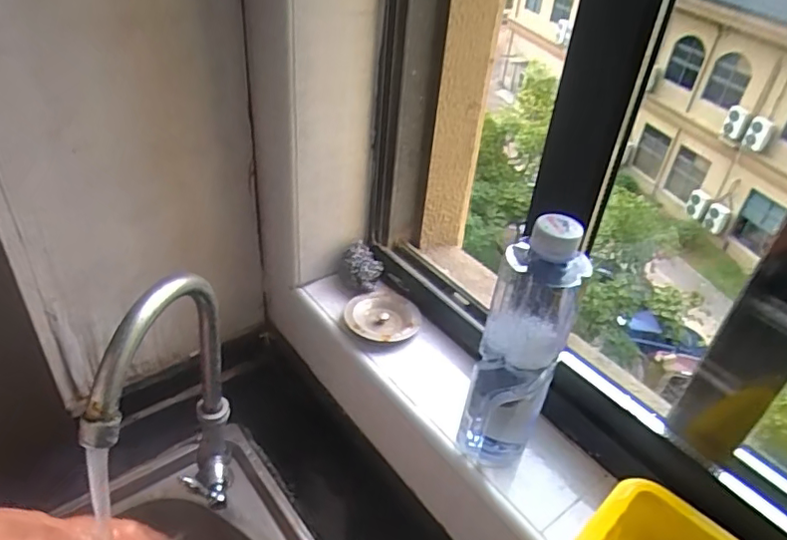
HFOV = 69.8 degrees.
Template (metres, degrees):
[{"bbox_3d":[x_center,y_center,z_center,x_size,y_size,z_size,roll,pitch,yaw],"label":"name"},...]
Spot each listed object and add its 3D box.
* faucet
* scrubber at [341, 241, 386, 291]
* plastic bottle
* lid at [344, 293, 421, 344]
[{"bbox_3d":[-0.187,0.139,0.492,0.051,0.297,0.164,3,37,-2],"label":"faucet"},{"bbox_3d":[-0.038,-0.003,0.668,0.051,0.041,0.056,2,37,-3],"label":"scrubber"},{"bbox_3d":[0.099,0.067,0.450,0.064,0.233,0.050,18,39,17],"label":"plastic bottle"},{"bbox_3d":[-0.012,0.052,0.628,0.081,0.015,0.075,3,37,-2],"label":"lid"}]

